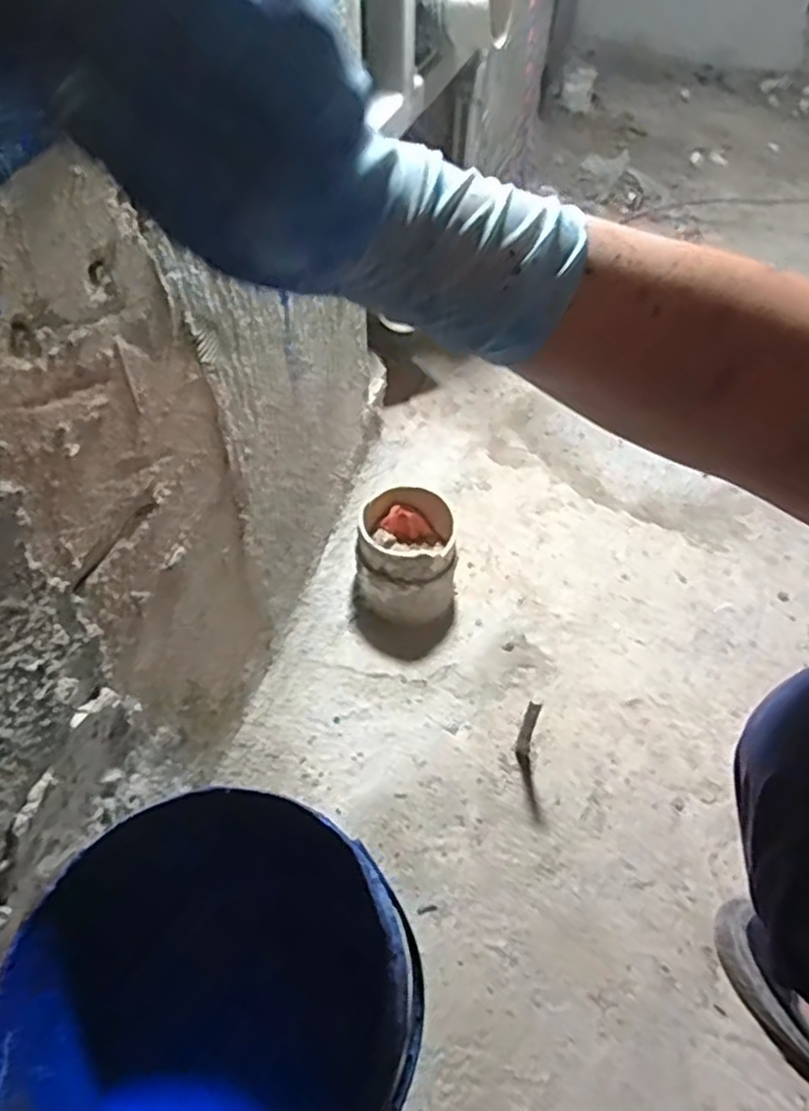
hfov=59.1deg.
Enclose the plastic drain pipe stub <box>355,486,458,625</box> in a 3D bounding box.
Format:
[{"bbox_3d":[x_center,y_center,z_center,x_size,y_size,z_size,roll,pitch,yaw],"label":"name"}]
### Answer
[{"bbox_3d":[0.003,0.006,0.816,0.106,0.127,0.104,8,50,5],"label":"plastic drain pipe stub"}]

